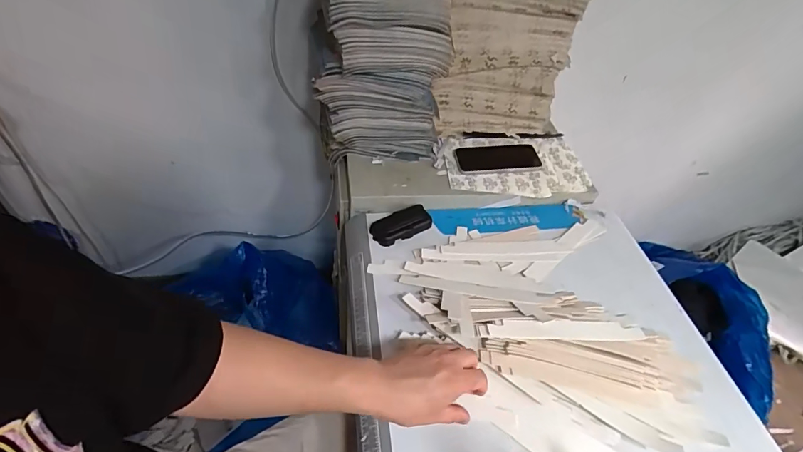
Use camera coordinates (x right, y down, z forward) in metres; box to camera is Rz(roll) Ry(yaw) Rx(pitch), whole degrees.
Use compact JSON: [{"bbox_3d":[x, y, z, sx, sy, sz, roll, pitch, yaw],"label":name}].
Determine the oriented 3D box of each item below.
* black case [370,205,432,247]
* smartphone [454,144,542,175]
[{"bbox_3d":[-0.001,-0.002,0.729,0.110,0.023,0.055,-24,53,-26],"label":"black case"},{"bbox_3d":[0.192,-0.135,0.825,0.165,0.014,0.090,-4,47,-10],"label":"smartphone"}]

